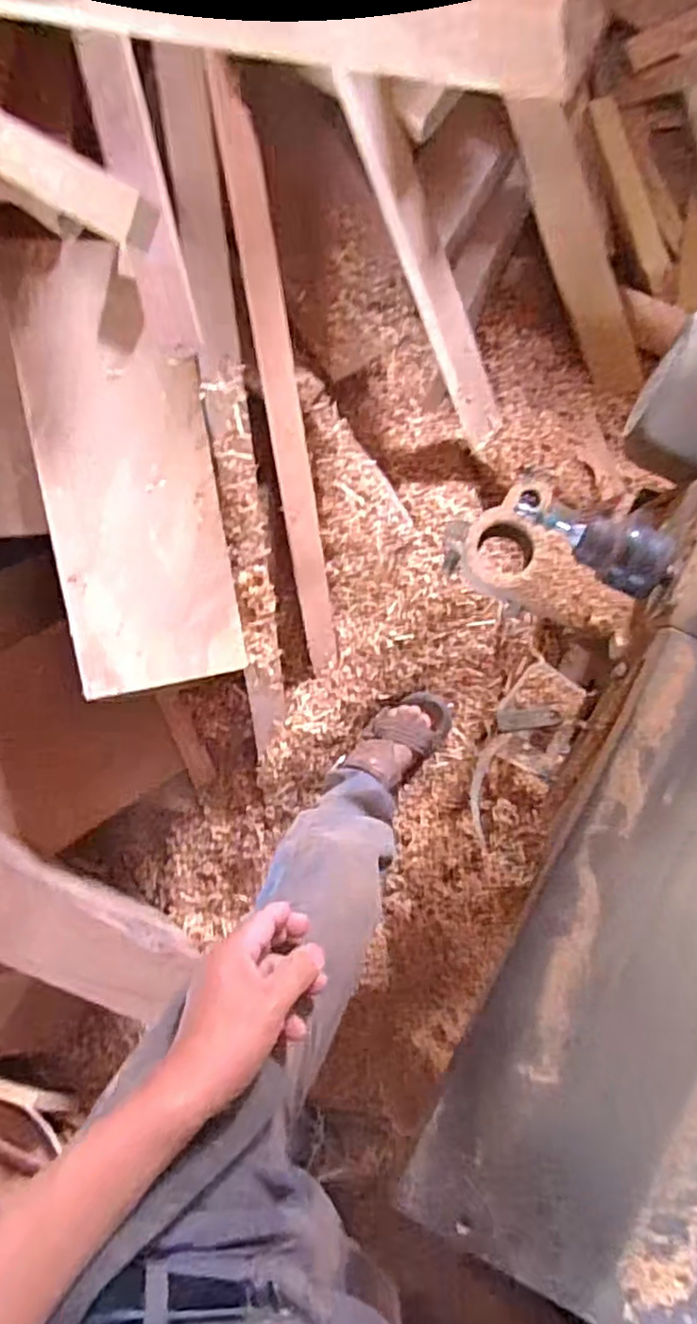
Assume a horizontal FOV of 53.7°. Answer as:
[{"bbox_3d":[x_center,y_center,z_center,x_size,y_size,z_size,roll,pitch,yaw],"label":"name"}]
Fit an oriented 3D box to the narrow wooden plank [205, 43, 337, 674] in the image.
[{"bbox_3d":[-0.086,-0.332,0.916,0.049,0.025,0.730,-6,114,6],"label":"narrow wooden plank"}]

